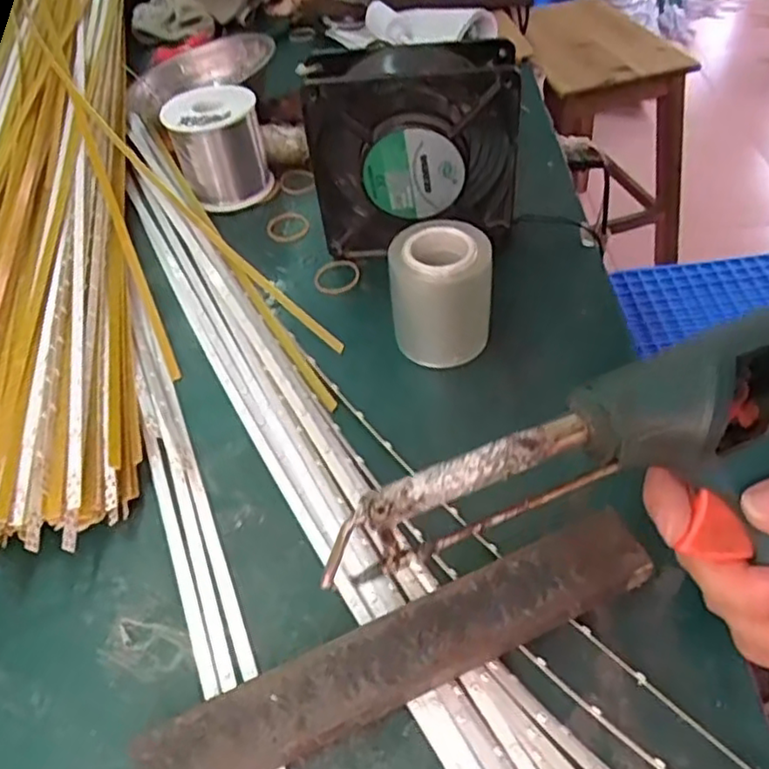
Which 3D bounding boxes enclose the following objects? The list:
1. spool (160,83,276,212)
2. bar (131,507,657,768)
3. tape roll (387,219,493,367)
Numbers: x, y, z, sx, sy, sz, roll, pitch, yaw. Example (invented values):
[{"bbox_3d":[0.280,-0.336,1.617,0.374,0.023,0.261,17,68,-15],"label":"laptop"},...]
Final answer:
[{"bbox_3d":[-0.121,-0.174,0.498,0.063,0.069,0.063,-16,49,-9],"label":"spool"},{"bbox_3d":[0.007,0.102,0.257,0.203,0.008,0.032,-23,52,-10],"label":"bar"},{"bbox_3d":[0.032,-0.048,0.371,0.052,0.067,0.046,6,49,10],"label":"tape roll"}]

